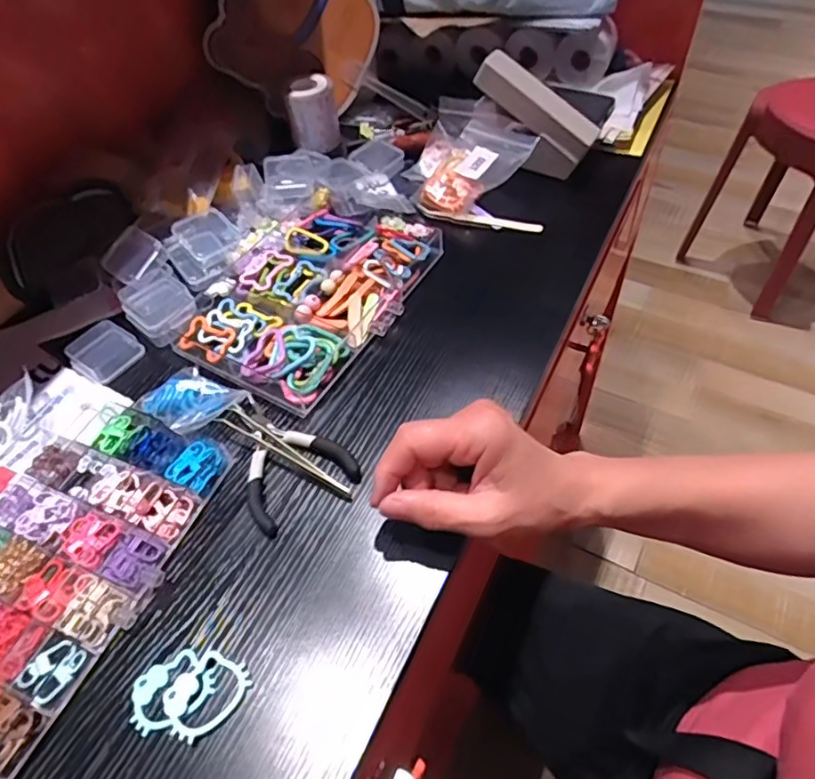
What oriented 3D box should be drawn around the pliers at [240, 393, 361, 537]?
[{"bbox_3d":[-0.090,0.042,0.406,0.074,0.009,0.100,-31,57,-19],"label":"pliers"}]

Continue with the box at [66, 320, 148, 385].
[{"bbox_3d":[-0.240,-0.030,0.466,0.043,0.017,0.045,23,57,20],"label":"box"}]

